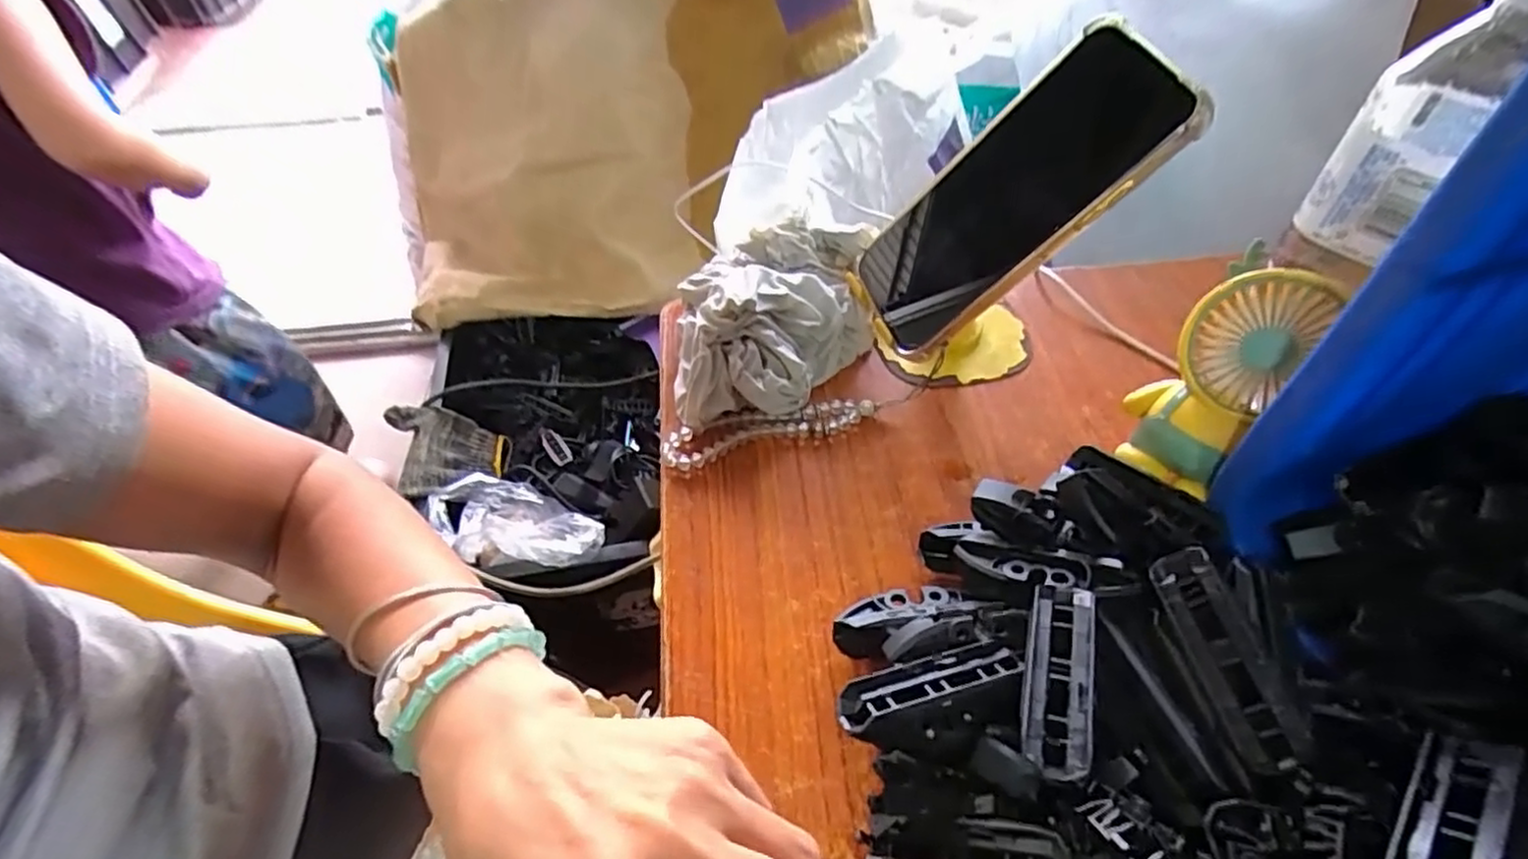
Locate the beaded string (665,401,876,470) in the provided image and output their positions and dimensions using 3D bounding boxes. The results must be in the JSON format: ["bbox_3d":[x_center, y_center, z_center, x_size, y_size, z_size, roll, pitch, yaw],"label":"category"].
[{"bbox_3d":[0.003,-0.001,0.371,0.115,0.008,0.024,-13,51,-9],"label":"beaded string"}]

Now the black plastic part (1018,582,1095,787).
[{"bbox_3d":[0.103,0.085,0.244,0.021,0.018,0.073,14,52,13],"label":"black plastic part"}]

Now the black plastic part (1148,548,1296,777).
[{"bbox_3d":[0.158,0.077,0.238,0.024,0.010,0.073,-25,49,25],"label":"black plastic part"}]

